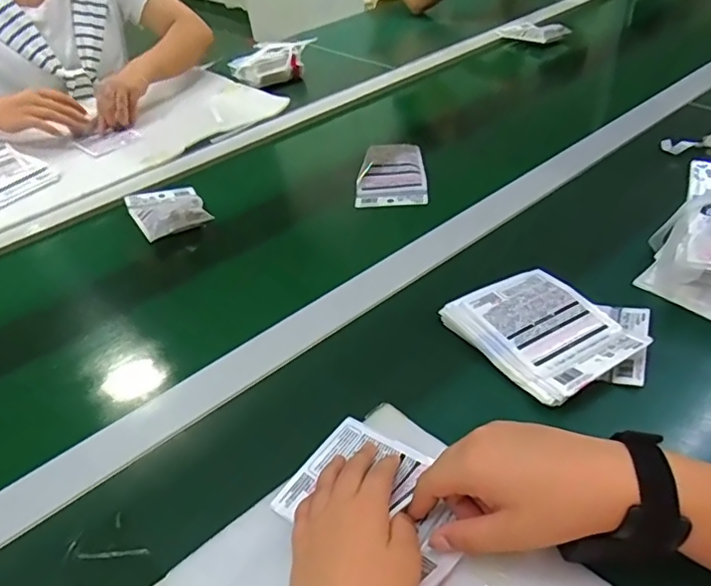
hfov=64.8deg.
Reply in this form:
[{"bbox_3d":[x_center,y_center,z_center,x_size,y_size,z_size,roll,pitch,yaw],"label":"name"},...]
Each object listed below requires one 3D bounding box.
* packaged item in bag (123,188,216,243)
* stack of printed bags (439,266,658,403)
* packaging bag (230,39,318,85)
[{"bbox_3d":[-0.261,-0.121,0.786,0.096,0.030,0.121,-26,43,-21],"label":"packaged item in bag"},{"bbox_3d":[0.172,0.036,0.525,0.113,0.027,0.145,-25,43,-21],"label":"stack of printed bags"},{"bbox_3d":[-0.181,-0.481,1.160,0.169,0.042,0.175,2,41,11],"label":"packaging bag"}]

